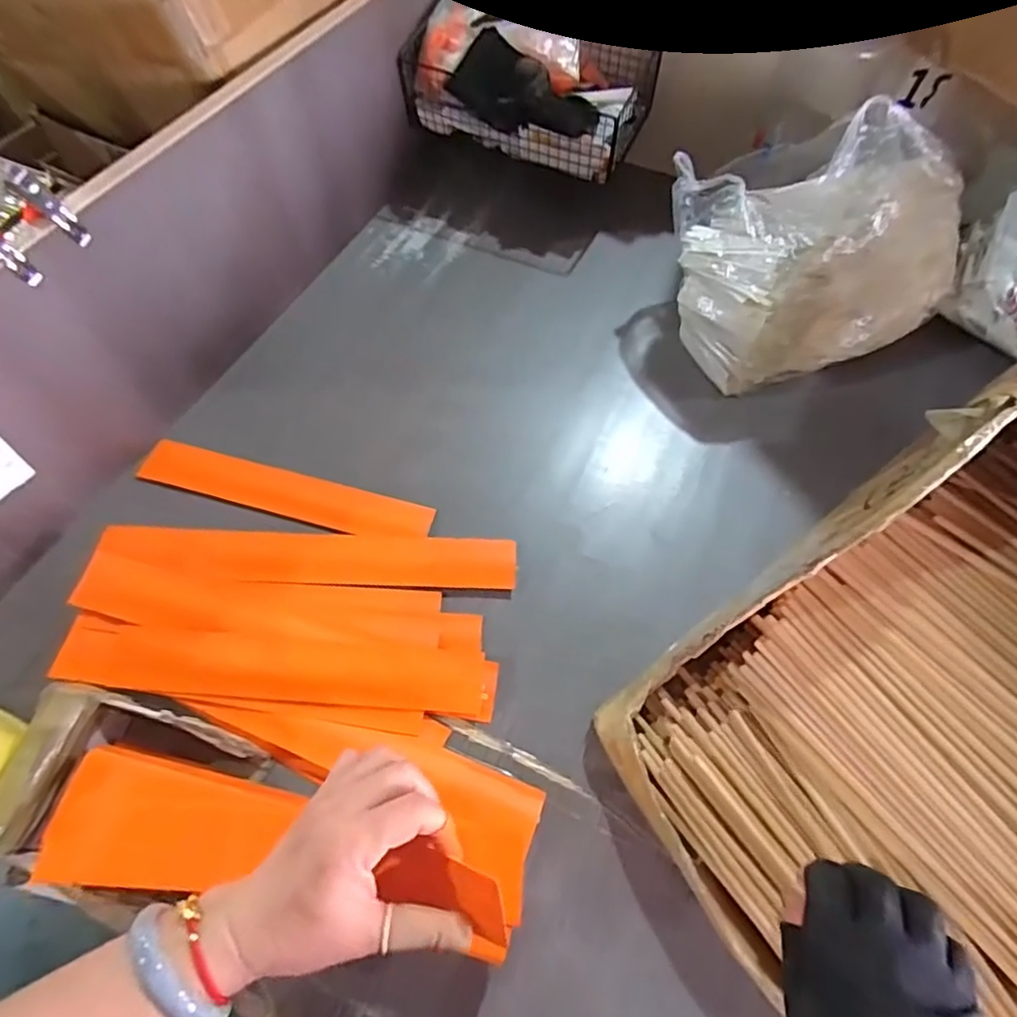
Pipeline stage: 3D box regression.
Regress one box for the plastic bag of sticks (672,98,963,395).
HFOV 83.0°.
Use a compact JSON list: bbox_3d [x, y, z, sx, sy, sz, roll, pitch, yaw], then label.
[{"bbox_3d":[0.316,-0.261,0.573,0.291,0.195,0.171,-14,63,-9],"label":"plastic bag of sticks"}]

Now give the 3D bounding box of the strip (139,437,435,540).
[{"bbox_3d":[-0.193,-0.013,0.507,0.248,0.009,0.046,14,55,-2],"label":"strip"}]

